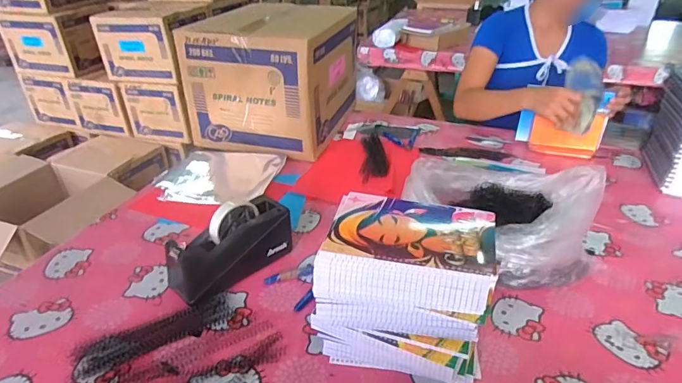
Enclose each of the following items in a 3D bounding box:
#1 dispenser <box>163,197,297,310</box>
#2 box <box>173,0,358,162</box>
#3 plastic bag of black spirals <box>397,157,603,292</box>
[{"bbox_3d":[-0.173,0.084,0.721,0.198,0.102,0.076,-26,40,-36],"label":"dispenser"},{"bbox_3d":[-0.172,-0.315,1.198,0.343,0.281,0.380,10,32,15],"label":"box"},{"bbox_3d":[0.283,0.030,0.778,0.227,0.144,0.281,-21,37,-31],"label":"plastic bag of black spirals"}]

